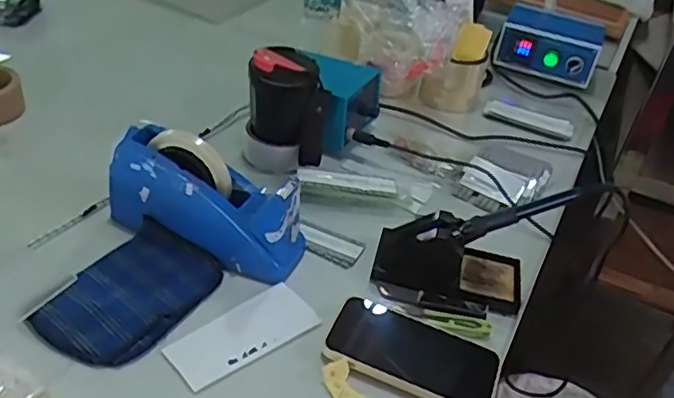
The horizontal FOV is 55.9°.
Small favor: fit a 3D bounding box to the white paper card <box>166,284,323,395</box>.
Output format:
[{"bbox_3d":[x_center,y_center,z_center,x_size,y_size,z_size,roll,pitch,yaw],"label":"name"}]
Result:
[{"bbox_3d":[-0.086,0.126,0.599,0.141,0.006,0.059,-24,48,-36],"label":"white paper card"}]

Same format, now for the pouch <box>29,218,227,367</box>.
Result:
[{"bbox_3d":[-0.200,0.090,0.617,0.110,0.022,0.164,24,39,18],"label":"pouch"}]

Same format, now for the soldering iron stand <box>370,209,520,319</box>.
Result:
[{"bbox_3d":[0.123,0.062,0.672,0.159,0.067,0.091,9,37,-2],"label":"soldering iron stand"}]

